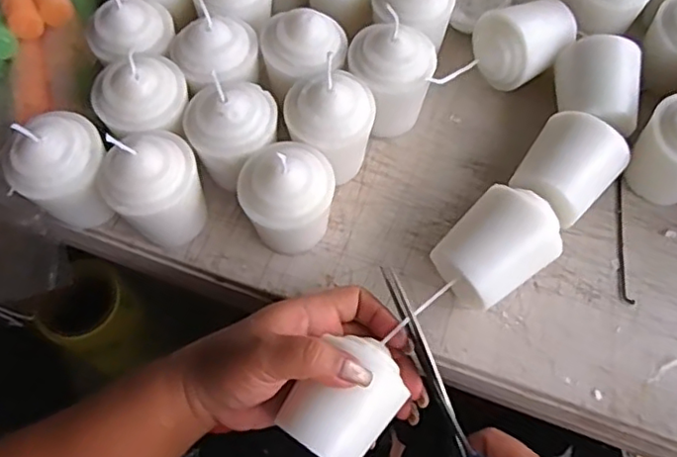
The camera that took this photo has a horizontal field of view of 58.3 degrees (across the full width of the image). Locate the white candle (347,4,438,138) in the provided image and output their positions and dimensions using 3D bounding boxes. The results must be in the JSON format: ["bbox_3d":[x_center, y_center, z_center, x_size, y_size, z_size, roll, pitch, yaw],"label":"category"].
[{"bbox_3d":[0.039,-0.102,0.418,0.058,0.074,0.055,-26,68,-11],"label":"white candle"}]

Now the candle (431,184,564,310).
[{"bbox_3d":[0.095,0.014,0.375,0.070,0.050,0.054,-31,69,-13],"label":"candle"}]

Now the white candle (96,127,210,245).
[{"bbox_3d":[-0.115,-0.028,0.375,0.054,0.078,0.058,0,65,0],"label":"white candle"}]

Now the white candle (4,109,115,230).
[{"bbox_3d":[-0.165,-0.033,0.379,0.048,0.074,0.057,34,70,15],"label":"white candle"}]

